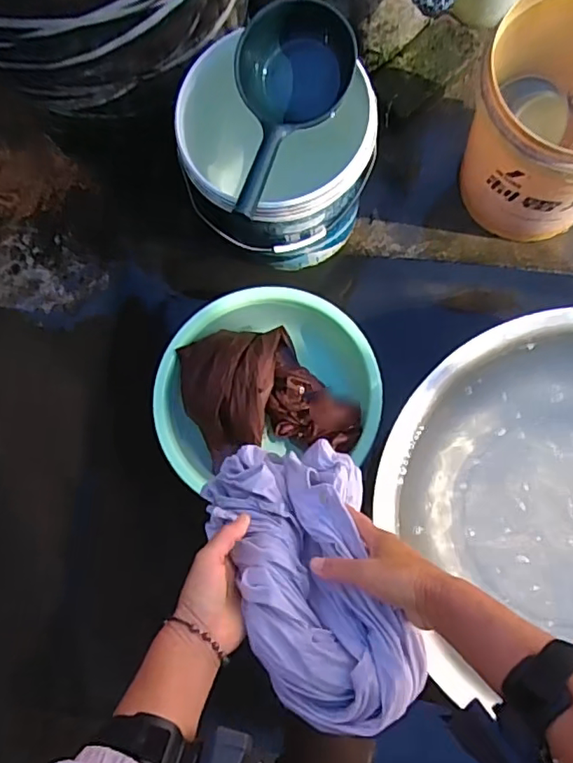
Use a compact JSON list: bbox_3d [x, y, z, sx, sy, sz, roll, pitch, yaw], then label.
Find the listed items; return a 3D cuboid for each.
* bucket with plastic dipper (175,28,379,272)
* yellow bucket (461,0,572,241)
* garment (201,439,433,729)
[{"bbox_3d":[-0.015,-0.366,0.999,0.311,0.313,0.278,21,83,8],"label":"bucket with plastic dipper"},{"bbox_3d":[0.454,-0.431,0.944,0.277,0.336,0.282,-1,81,5],"label":"yellow bucket"},{"bbox_3d":[0.025,0.177,0.527,0.145,0.109,0.272,-24,47,1],"label":"garment"}]

